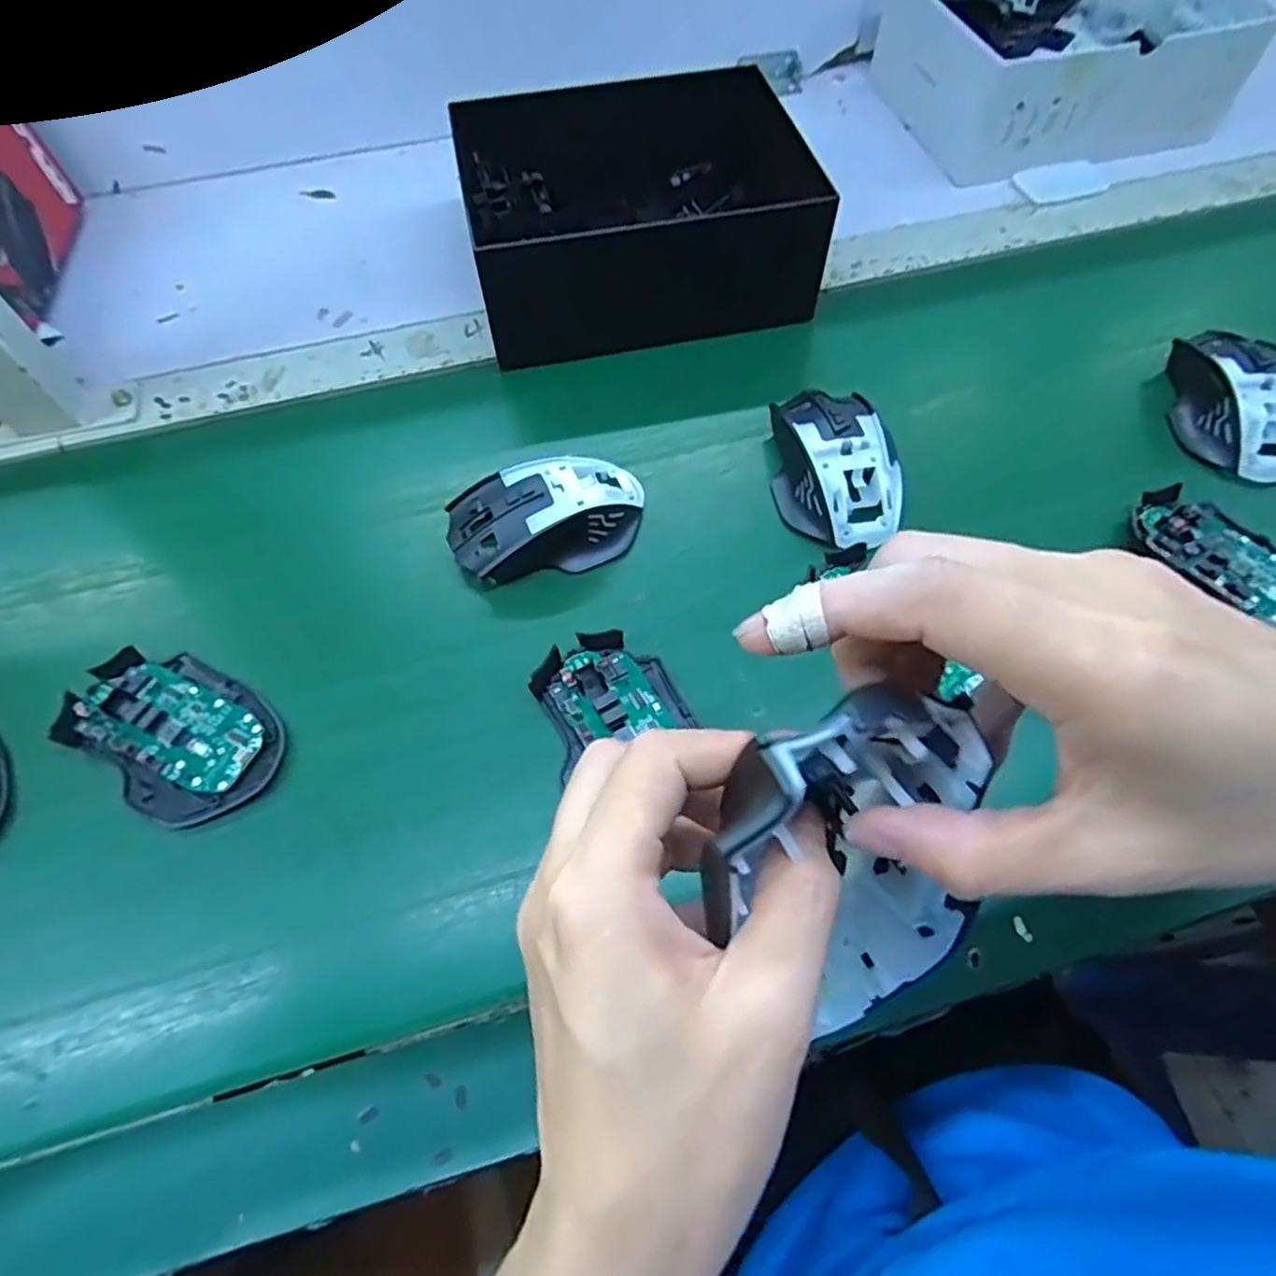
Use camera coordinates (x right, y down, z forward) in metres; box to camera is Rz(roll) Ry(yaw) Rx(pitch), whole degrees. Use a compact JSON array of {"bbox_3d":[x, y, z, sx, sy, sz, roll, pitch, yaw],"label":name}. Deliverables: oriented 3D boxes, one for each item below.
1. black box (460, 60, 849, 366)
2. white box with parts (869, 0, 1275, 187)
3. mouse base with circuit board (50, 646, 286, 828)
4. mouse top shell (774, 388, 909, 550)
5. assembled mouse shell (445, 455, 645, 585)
[{"bbox_3d":[-0.006,-0.318,0.525,0.223,0.082,0.215,-11,61,-5],"label":"black box"},{"bbox_3d":[0.364,-0.511,0.621,0.257,0.094,0.205,-16,62,-8],"label":"white box with parts"},{"bbox_3d":[-0.237,0.046,0.367,0.112,0.017,0.071,32,66,17],"label":"mouse base with circuit board"},{"bbox_3d":[0.119,-0.108,0.432,0.072,0.035,0.116,-5,61,-2],"label":"mouse top shell"},{"bbox_3d":[-0.052,-0.073,0.417,0.112,0.035,0.061,-14,62,-7],"label":"assembled mouse shell"}]

